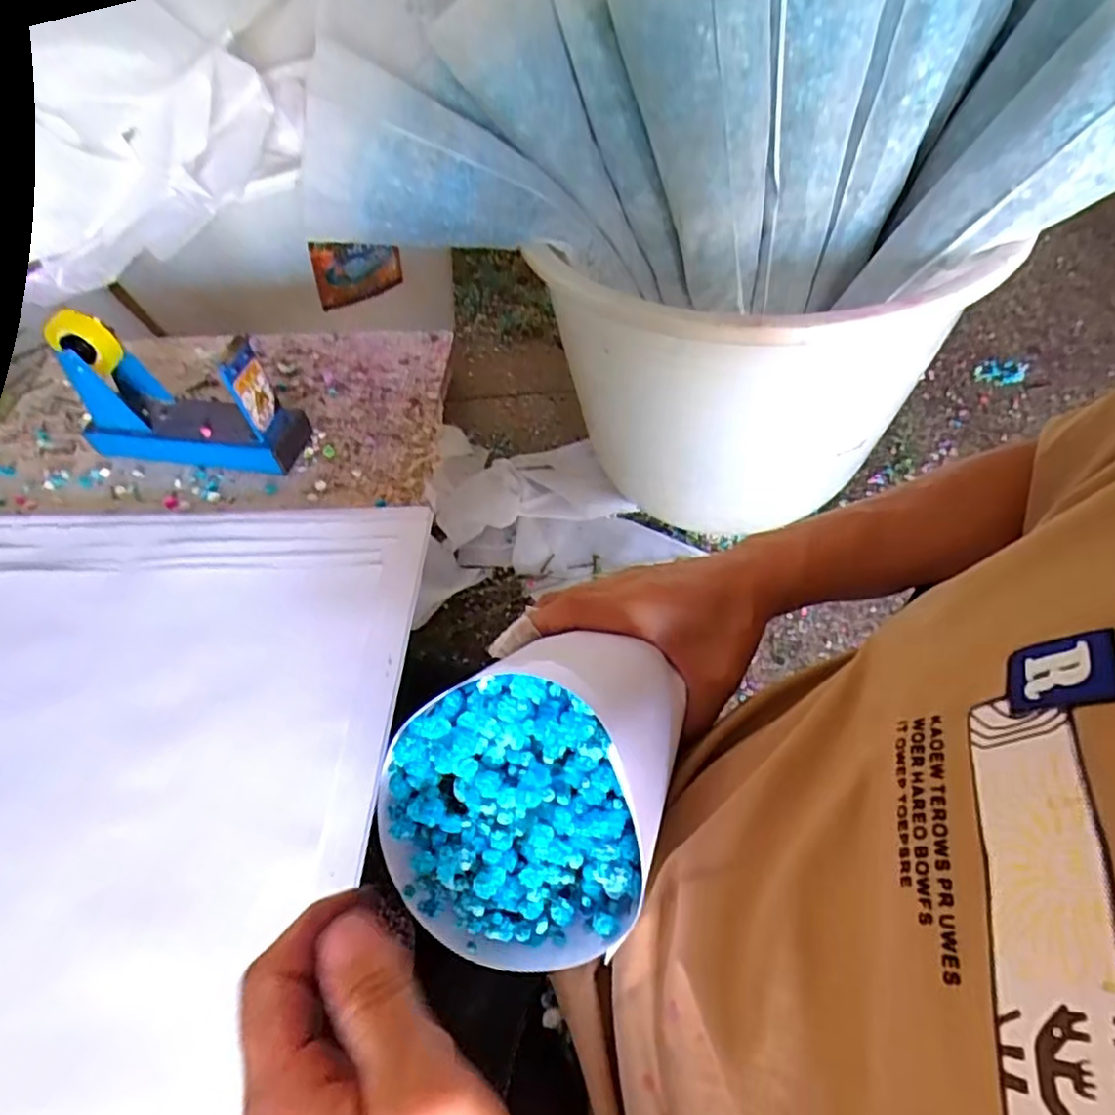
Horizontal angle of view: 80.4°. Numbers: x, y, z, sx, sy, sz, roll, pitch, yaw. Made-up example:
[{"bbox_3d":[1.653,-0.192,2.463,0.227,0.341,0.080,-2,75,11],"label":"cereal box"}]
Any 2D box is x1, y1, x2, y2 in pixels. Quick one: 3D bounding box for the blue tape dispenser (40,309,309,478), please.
[{"bbox_3d":[-0.351,-0.144,0.607,0.206,0.112,0.063,6,55,10],"label":"blue tape dispenser"}]

